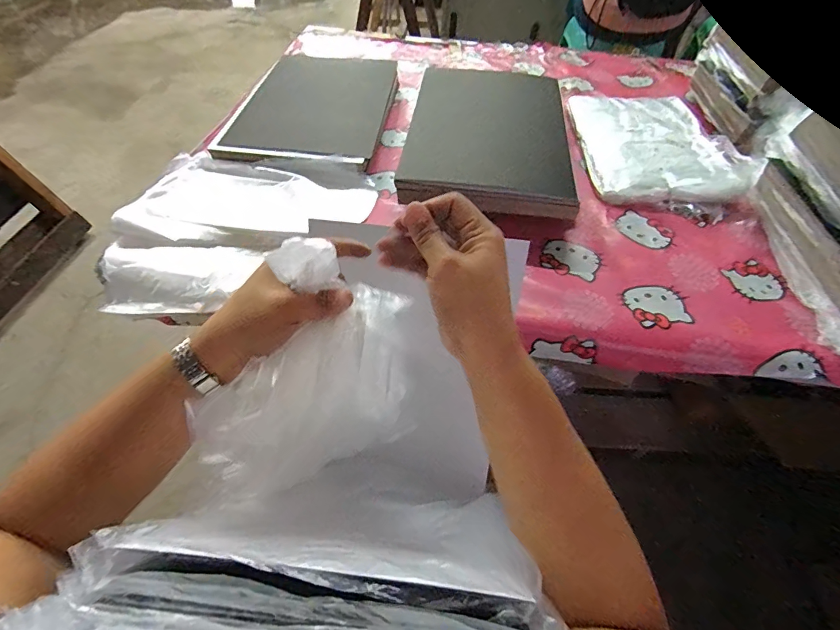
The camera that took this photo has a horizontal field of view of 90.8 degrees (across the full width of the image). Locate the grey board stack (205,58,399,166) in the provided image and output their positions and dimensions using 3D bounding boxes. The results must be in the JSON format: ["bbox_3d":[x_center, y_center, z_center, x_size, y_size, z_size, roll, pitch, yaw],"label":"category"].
[{"bbox_3d":[-0.195,-0.385,0.771,0.261,0.039,0.348,8,54,1],"label":"grey board stack"}]

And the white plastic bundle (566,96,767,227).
[{"bbox_3d":[0.399,-0.305,0.725,0.237,0.052,0.356,1,53,0],"label":"white plastic bundle"}]

